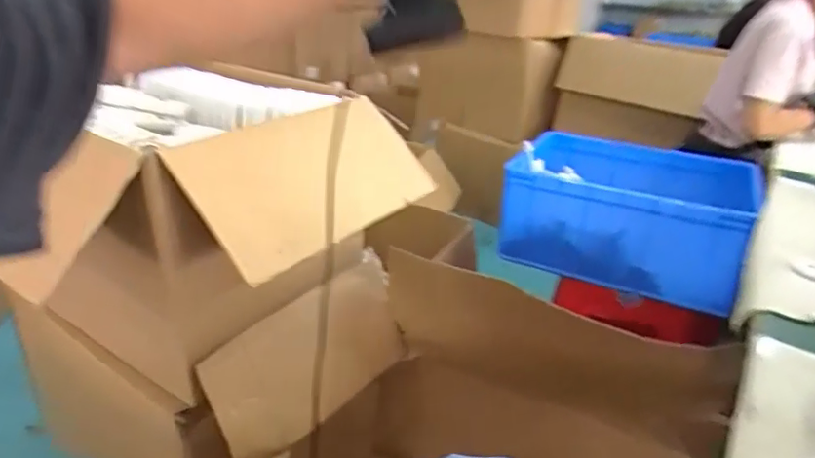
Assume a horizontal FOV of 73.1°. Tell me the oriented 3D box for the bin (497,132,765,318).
[{"bbox_3d":[0.528,-0.047,1.349,0.512,0.233,0.422,18,29,23],"label":"bin"}]

